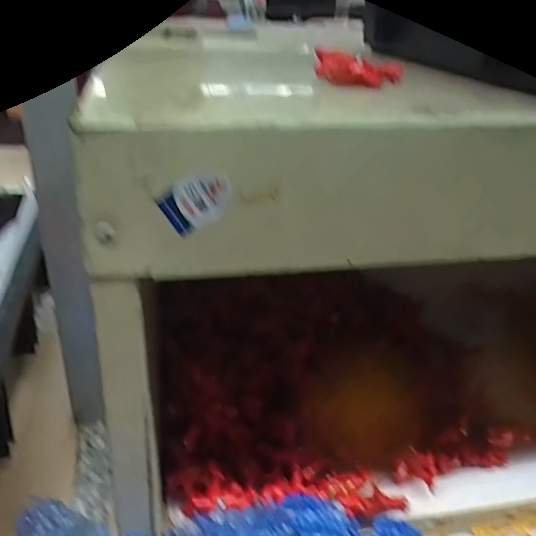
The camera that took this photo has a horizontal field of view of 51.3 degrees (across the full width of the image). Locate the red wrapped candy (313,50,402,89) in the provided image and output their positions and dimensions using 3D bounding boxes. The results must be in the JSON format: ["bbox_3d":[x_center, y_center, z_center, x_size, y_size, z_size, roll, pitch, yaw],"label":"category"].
[{"bbox_3d":[0.049,-0.107,0.300,0.046,0.015,0.024,5,27,4],"label":"red wrapped candy"}]

